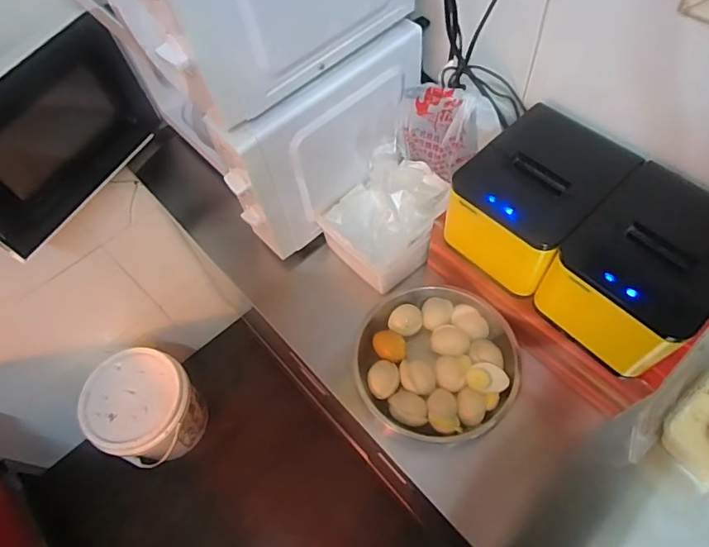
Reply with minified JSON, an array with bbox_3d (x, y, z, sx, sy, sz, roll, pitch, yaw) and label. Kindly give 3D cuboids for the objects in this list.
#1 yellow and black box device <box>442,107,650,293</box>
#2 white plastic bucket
[{"bbox_3d":[0.204,-0.088,0.561,0.135,0.118,0.159,41,72,21],"label":"yellow and black box device"},{"bbox_3d":[-0.565,0.378,1.359,0.268,0.273,0.256,-2,63,3],"label":"white plastic bucket"}]

